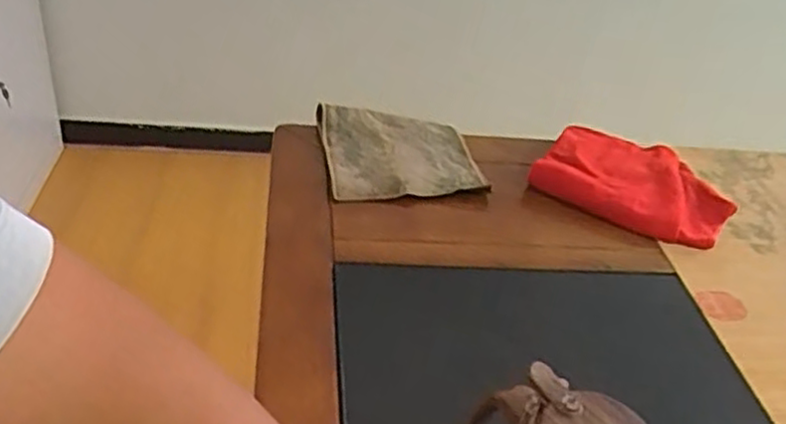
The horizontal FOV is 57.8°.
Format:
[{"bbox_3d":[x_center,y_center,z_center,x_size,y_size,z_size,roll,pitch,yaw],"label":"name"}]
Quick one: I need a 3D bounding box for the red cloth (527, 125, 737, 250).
[{"bbox_3d":[0.296,-0.040,0.861,0.215,0.034,0.198,24,38,23],"label":"red cloth"}]

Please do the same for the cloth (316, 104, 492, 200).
[{"bbox_3d":[0.009,-0.073,0.851,0.177,0.026,0.170,-2,35,-13],"label":"cloth"}]

